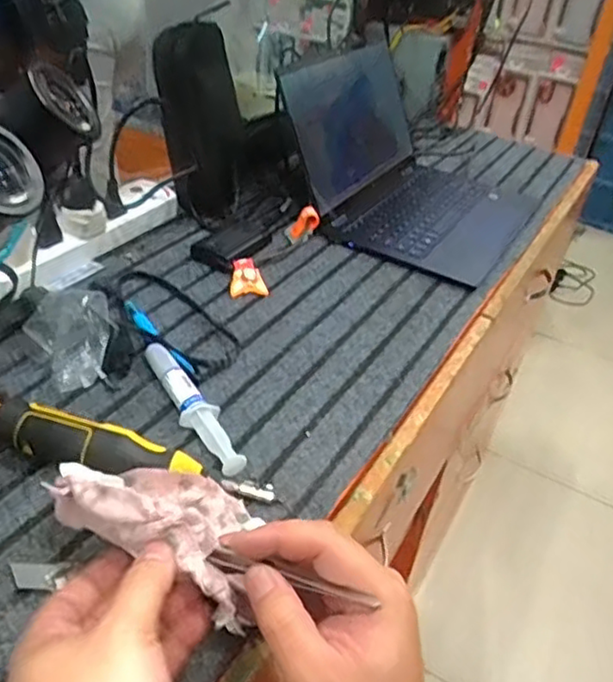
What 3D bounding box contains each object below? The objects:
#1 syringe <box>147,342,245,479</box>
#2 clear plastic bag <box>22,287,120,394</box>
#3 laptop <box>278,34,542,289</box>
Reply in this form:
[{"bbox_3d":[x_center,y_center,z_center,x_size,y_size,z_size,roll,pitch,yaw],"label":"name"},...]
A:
[{"bbox_3d":[-0.093,0.051,0.538,0.030,0.019,0.153,-13,40,-27],"label":"syringe"},{"bbox_3d":[-0.203,-0.008,0.574,0.058,0.052,0.098,-20,44,-33],"label":"clear plastic bag"},{"bbox_3d":[0.164,-0.250,0.862,0.265,0.181,0.314,24,39,22],"label":"laptop"}]

